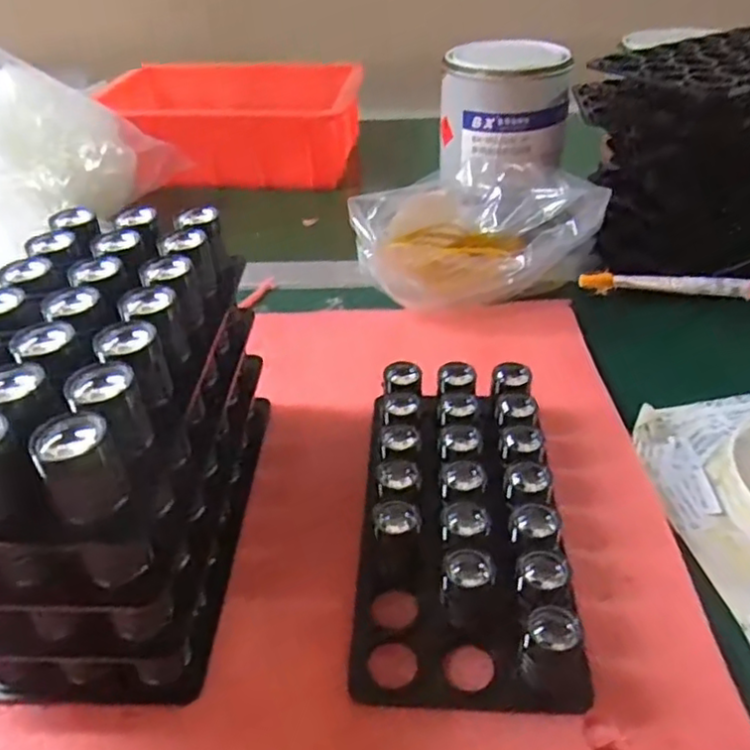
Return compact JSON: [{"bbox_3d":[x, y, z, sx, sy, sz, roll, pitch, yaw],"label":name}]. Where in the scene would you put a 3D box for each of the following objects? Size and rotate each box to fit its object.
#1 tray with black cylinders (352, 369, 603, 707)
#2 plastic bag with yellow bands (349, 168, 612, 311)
[{"bbox_3d":[0.045,0.065,0.333,0.100,0.036,0.182,1,38,4],"label":"tray with black cylinders"},{"bbox_3d":[0.076,-0.098,0.504,0.173,0.081,0.102,7,39,12],"label":"plastic bag with yellow bands"}]

